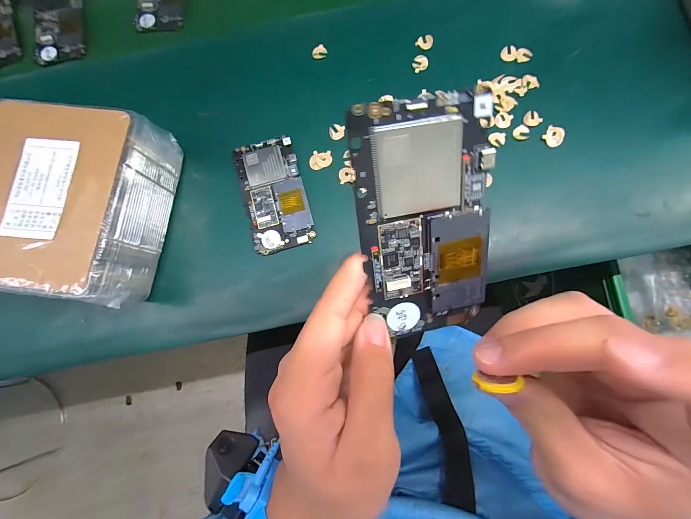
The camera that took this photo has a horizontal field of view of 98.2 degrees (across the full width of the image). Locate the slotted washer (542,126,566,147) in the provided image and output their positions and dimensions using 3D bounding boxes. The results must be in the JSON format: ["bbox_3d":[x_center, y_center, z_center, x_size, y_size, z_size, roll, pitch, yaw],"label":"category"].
[{"bbox_3d":[0.228,-0.134,0.325,0.020,0.004,0.022,0,82,3],"label":"slotted washer"}]

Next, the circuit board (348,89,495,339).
[{"bbox_3d":[0.040,-0.014,0.152,0.065,0.005,0.121,-10,115,-3],"label":"circuit board"}]

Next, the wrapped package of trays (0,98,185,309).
[{"bbox_3d":[-0.259,-0.050,0.299,0.139,0.095,0.172,5,82,4],"label":"wrapped package of trays"}]

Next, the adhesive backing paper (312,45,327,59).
[{"bbox_3d":[-0.031,-0.249,0.358,0.017,0.004,0.018,-5,81,2],"label":"adhesive backing paper"}]

